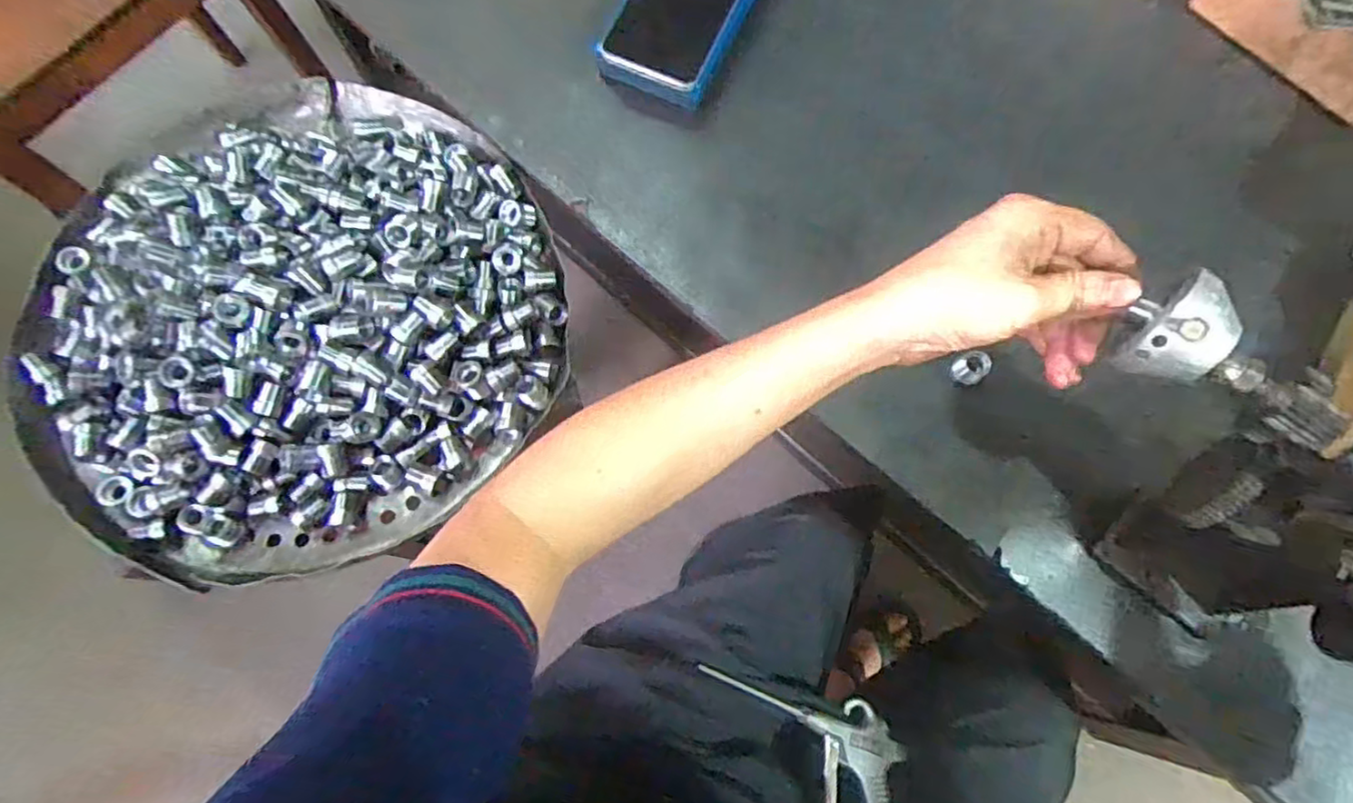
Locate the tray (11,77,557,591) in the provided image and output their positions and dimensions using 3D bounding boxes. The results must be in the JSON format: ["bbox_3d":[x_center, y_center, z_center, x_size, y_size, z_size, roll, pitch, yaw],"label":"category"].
[{"bbox_3d":[-0.280,-0.073,0.495,0.365,0.069,0.366,-25,76,-8],"label":"tray"}]

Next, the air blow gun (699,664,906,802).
[{"bbox_3d":[0.126,0.284,0.511,0.103,0.049,0.249,-30,77,-9],"label":"air blow gun"}]

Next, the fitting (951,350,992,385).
[{"bbox_3d":[0.199,-0.023,0.460,0.020,0.017,0.019,0,75,-1],"label":"fitting"}]

